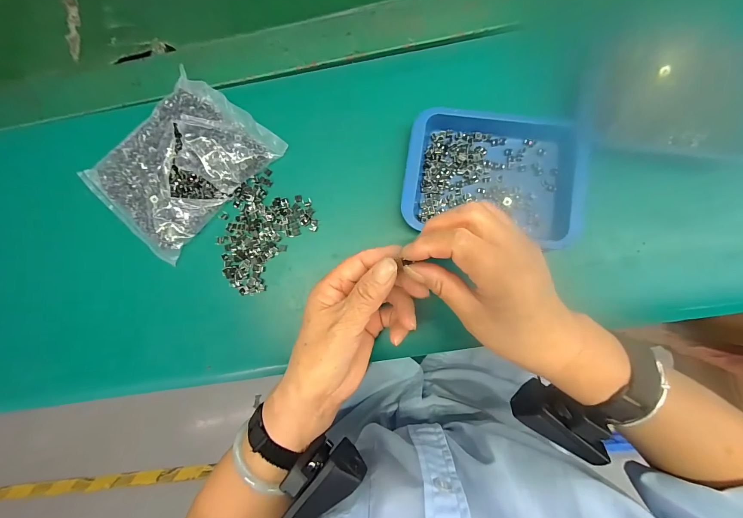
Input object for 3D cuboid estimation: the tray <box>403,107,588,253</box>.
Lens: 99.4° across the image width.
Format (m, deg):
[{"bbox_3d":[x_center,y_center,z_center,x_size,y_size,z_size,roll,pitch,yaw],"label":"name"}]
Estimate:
[{"bbox_3d":[0.117,-0.081,0.294,0.163,0.024,0.116,9,87,6],"label":"tray"}]

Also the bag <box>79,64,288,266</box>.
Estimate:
[{"bbox_3d":[-0.192,-0.097,0.313,0.125,0.034,0.169,44,91,6],"label":"bag"}]

